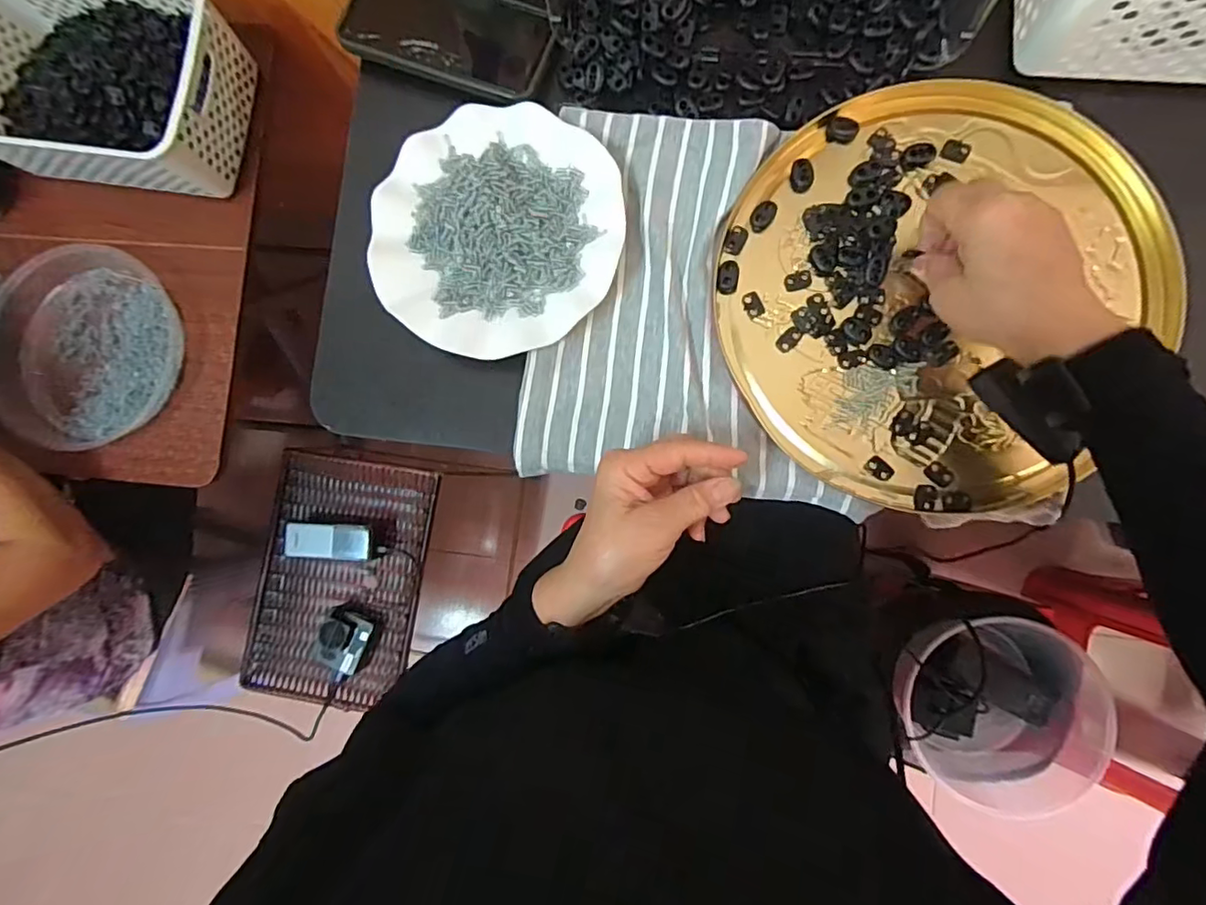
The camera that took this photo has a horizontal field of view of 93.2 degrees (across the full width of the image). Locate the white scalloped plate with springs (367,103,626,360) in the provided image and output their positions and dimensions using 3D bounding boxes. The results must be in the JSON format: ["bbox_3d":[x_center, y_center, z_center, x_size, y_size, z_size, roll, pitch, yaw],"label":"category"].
[{"bbox_3d":[-0.080,-0.162,0.421,0.178,0.017,0.179,0,89,5],"label":"white scalloped plate with springs"}]

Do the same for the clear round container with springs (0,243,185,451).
[{"bbox_3d":[-0.606,-0.124,0.661,0.225,0.033,0.224,0,87,4],"label":"clear round container with springs"}]

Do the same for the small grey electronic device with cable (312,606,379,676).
[{"bbox_3d":[-0.373,0.275,0.832,0.081,0.038,0.091,23,89,5],"label":"small grey electronic device with cable"}]

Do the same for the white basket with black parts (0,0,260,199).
[{"bbox_3d":[-0.568,-0.419,0.639,0.317,0.097,0.211,11,88,5],"label":"white basket with black parts"}]

